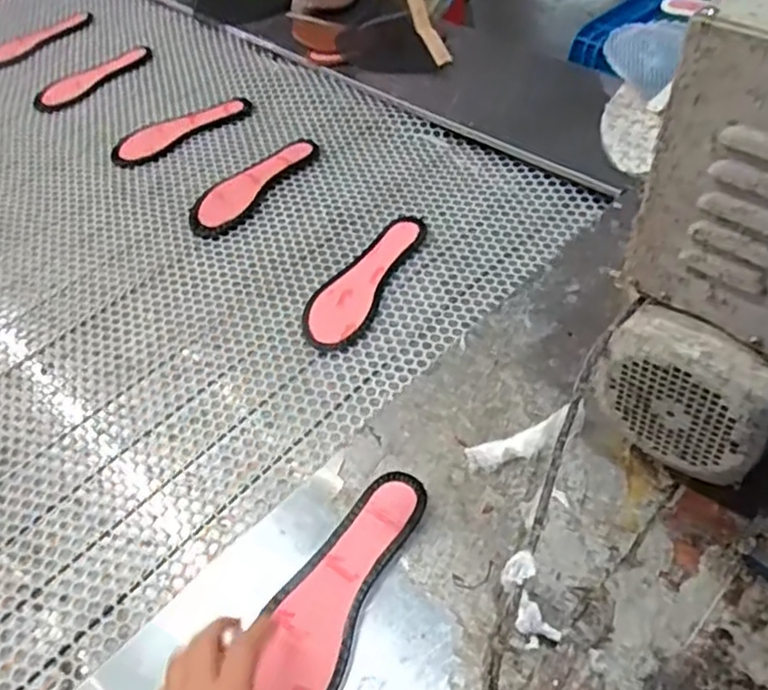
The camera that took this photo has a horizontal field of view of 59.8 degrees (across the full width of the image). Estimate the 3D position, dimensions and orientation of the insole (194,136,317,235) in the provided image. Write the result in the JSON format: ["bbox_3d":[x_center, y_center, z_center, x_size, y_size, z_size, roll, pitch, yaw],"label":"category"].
[{"bbox_3d":[-0.184,-0.231,0.944,0.073,0.009,0.226,27,58,25],"label":"insole"}]

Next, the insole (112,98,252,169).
[{"bbox_3d":[-0.312,-0.334,1.032,0.224,0.005,0.071,-36,56,-22],"label":"insole"}]

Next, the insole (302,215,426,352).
[{"bbox_3d":[-0.026,-0.085,0.816,0.075,0.008,0.234,19,55,20],"label":"insole"}]

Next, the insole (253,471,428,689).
[{"bbox_3d":[-0.040,0.196,0.543,0.074,0.016,0.217,22,58,18],"label":"insole"}]

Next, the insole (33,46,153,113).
[{"bbox_3d":[-0.493,-0.456,1.134,0.073,0.009,0.222,28,58,26],"label":"insole"}]

